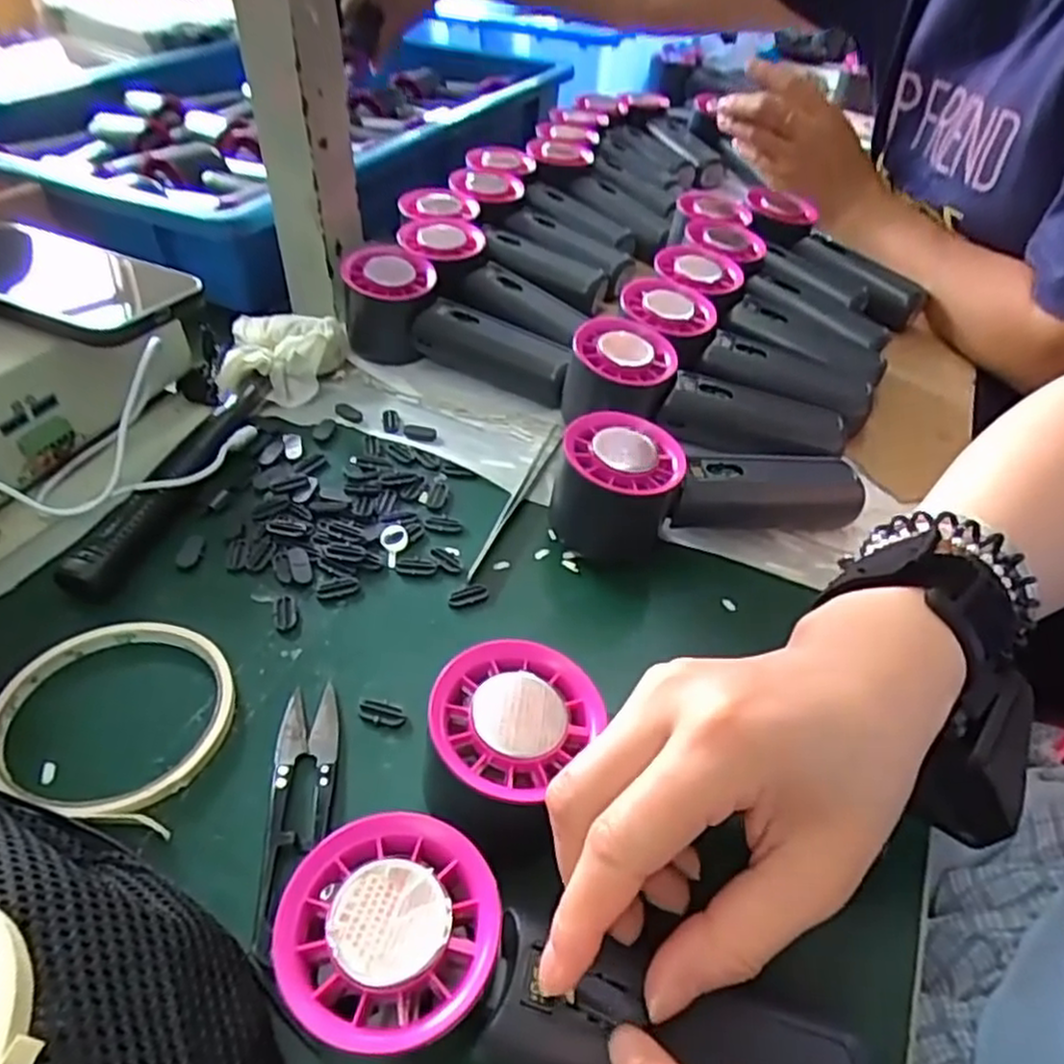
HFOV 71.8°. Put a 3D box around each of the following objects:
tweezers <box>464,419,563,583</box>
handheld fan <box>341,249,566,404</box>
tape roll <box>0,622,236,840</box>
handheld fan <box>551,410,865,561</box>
[{"bbox_3d":[-0.006,-0.021,0.391,0.007,0.005,0.132,18,45,12],"label":"tweezers"},{"bbox_3d":[-0.045,-0.130,0.464,0.148,0.056,0.055,16,45,10],"label":"handheld fan"},{"bbox_3d":[-0.161,0.069,0.285,0.087,0.008,0.082,3,44,-3],"label":"tape roll"},{"bbox_3d":[0.087,-0.027,0.370,0.152,0.056,0.060,-9,46,-14],"label":"handheld fan"}]

